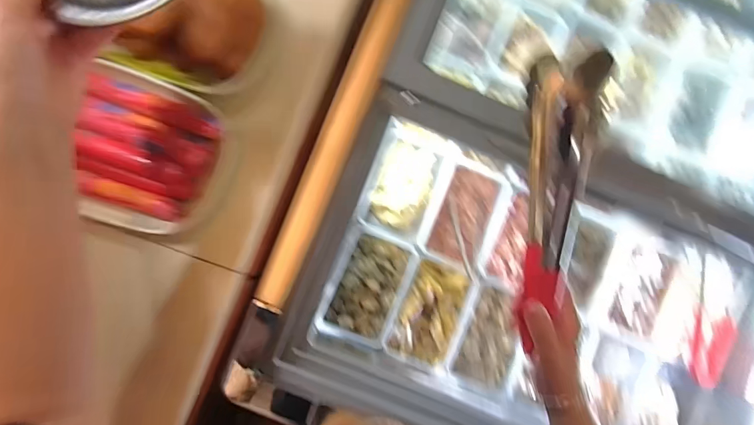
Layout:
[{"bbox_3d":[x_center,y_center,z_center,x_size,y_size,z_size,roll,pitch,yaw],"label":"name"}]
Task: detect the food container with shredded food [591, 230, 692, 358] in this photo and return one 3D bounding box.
[{"bbox_3d":[0.505,0.148,0.766,0.136,0.061,0.206,18,84,-2],"label":"food container with shredded food"}]

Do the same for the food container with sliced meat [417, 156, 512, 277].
[{"bbox_3d":[0.171,-0.003,0.764,0.137,0.037,0.211,24,84,-1],"label":"food container with sliced meat"}]

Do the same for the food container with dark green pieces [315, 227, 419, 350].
[{"bbox_3d":[-0.015,0.136,0.720,0.131,0.061,0.196,25,84,-1],"label":"food container with dark green pieces"}]

